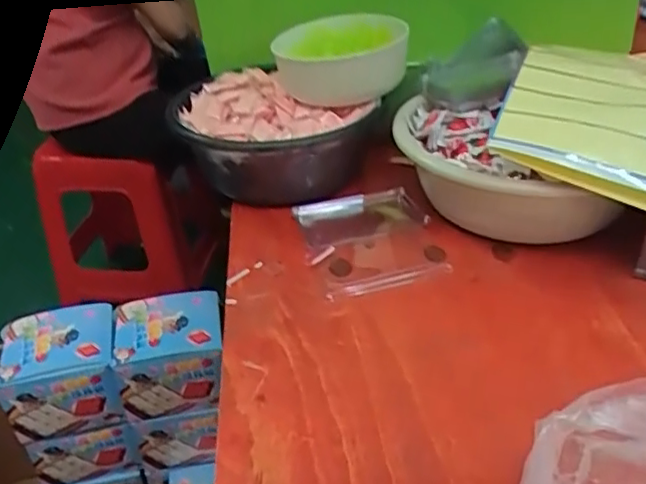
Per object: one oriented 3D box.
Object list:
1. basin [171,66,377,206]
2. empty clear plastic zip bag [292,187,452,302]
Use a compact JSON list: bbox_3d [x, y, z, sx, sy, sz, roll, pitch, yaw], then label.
[{"bbox_3d":[-0.070,-0.138,0.782,0.210,0.118,0.217,-3,34,2],"label":"basin"},{"bbox_3d":[0.052,-0.010,0.657,0.144,0.035,0.160,-10,35,-9],"label":"empty clear plastic zip bag"}]

